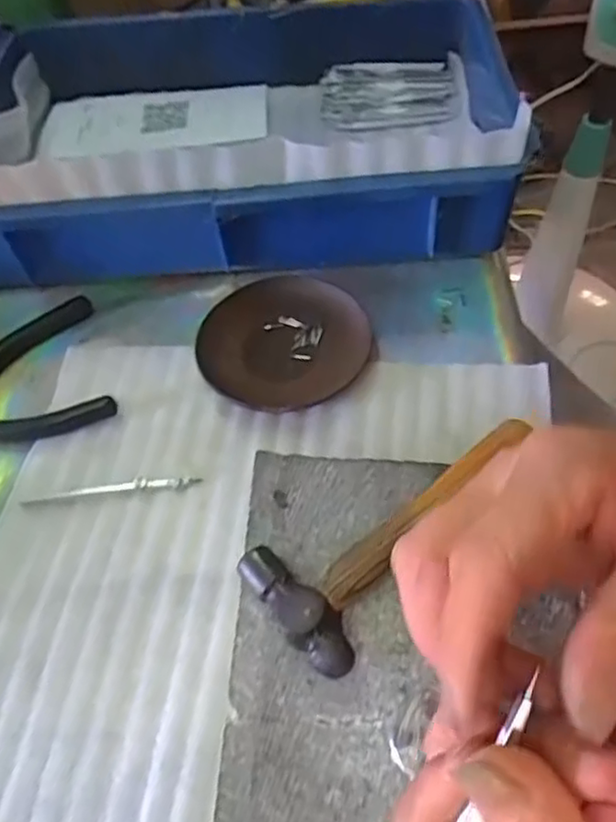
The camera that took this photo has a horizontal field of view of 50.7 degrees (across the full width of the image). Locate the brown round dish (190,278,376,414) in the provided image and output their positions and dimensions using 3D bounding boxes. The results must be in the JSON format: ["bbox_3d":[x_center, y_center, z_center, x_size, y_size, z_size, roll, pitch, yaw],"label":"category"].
[{"bbox_3d":[-0.017,-0.047,0.440,0.110,0.012,0.107,-2,56,3],"label":"brown round dish"}]

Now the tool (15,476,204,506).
[{"bbox_3d":[-0.119,0.046,0.391,0.106,0.008,0.009,-6,56,0],"label":"tool"}]

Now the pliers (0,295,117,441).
[{"bbox_3d":[-0.210,-0.013,0.434,0.147,0.014,0.105,-21,57,-10],"label":"pliers"}]

